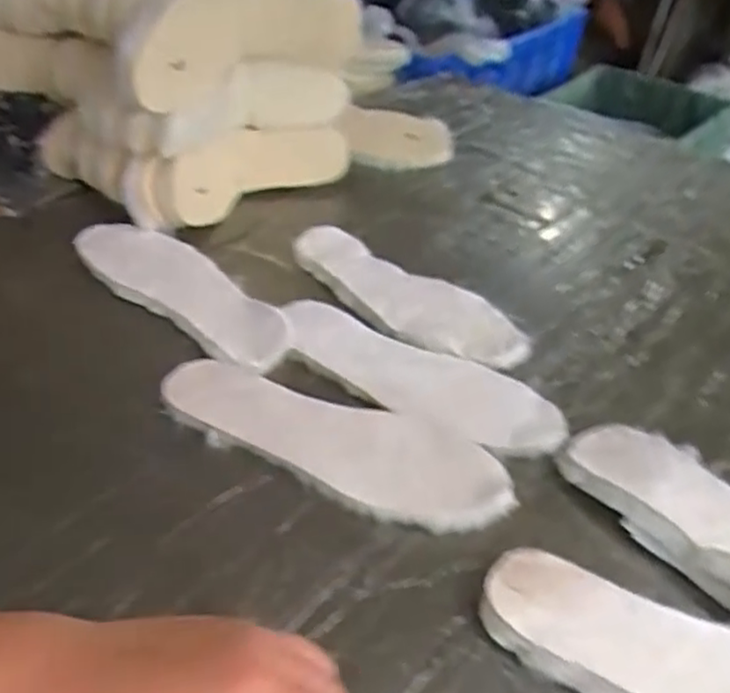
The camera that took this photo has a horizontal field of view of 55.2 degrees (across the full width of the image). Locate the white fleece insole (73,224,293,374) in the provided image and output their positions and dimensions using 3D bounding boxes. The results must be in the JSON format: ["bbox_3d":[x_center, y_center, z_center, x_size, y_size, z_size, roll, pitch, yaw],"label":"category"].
[{"bbox_3d":[-0.168,-0.058,0.668,0.255,0.019,0.095,28,48,25],"label":"white fleece insole"}]

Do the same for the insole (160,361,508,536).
[{"bbox_3d":[-0.025,0.068,0.538,0.273,0.015,0.095,15,39,13],"label":"insole"}]

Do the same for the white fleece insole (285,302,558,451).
[{"bbox_3d":[0.040,0.022,0.603,0.262,0.014,0.084,21,41,20],"label":"white fleece insole"}]

